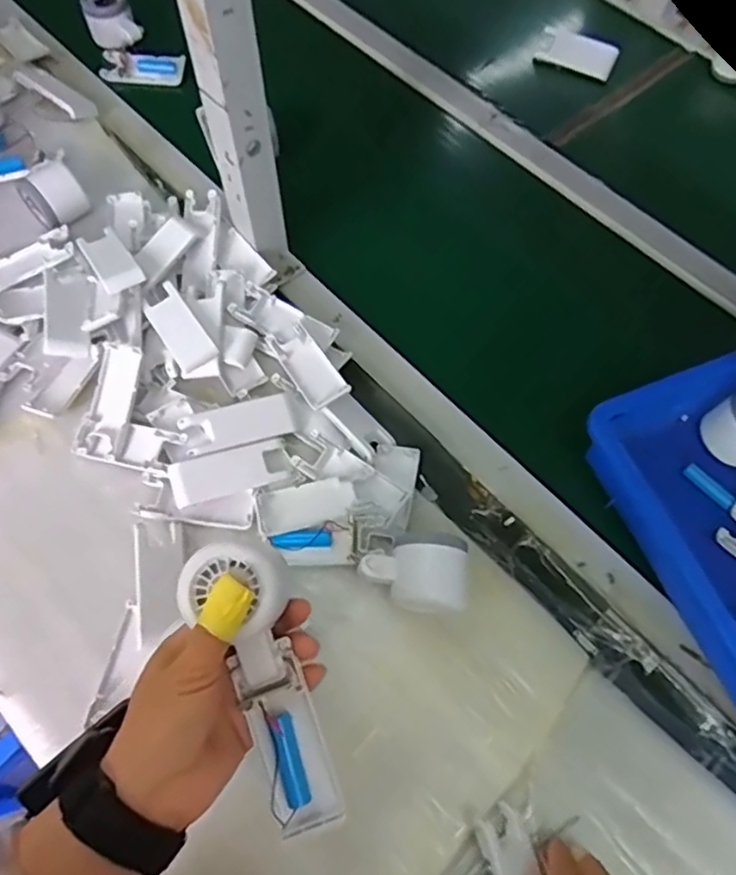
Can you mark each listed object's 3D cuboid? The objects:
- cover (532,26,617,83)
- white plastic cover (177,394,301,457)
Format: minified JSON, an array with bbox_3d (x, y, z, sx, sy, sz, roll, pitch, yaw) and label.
[{"bbox_3d":[0.281,-0.515,0.846,0.101,0.013,0.059,24,66,9],"label":"cover"},{"bbox_3d":[-0.113,-0.011,0.564,0.100,0.008,0.036,-14,79,-20],"label":"white plastic cover"}]

